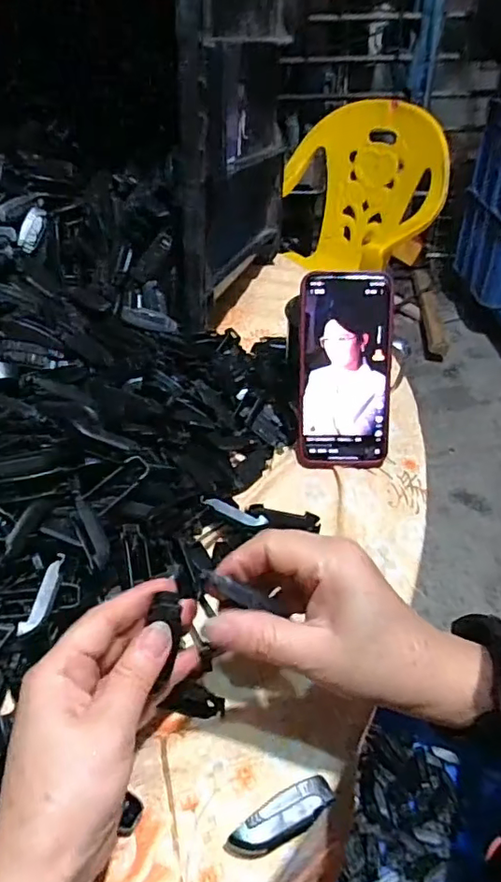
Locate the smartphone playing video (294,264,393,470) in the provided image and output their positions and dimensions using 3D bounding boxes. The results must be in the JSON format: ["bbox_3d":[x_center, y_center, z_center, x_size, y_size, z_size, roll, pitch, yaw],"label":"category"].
[{"bbox_3d":[0.080,-0.060,0.472,0.077,0.163,0.011,0,6,2],"label":"smartphone playing video"}]

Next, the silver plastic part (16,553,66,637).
[{"bbox_3d":[-0.123,0.091,0.331,0.010,0.006,0.052,7,44,9],"label":"silver plastic part"}]

